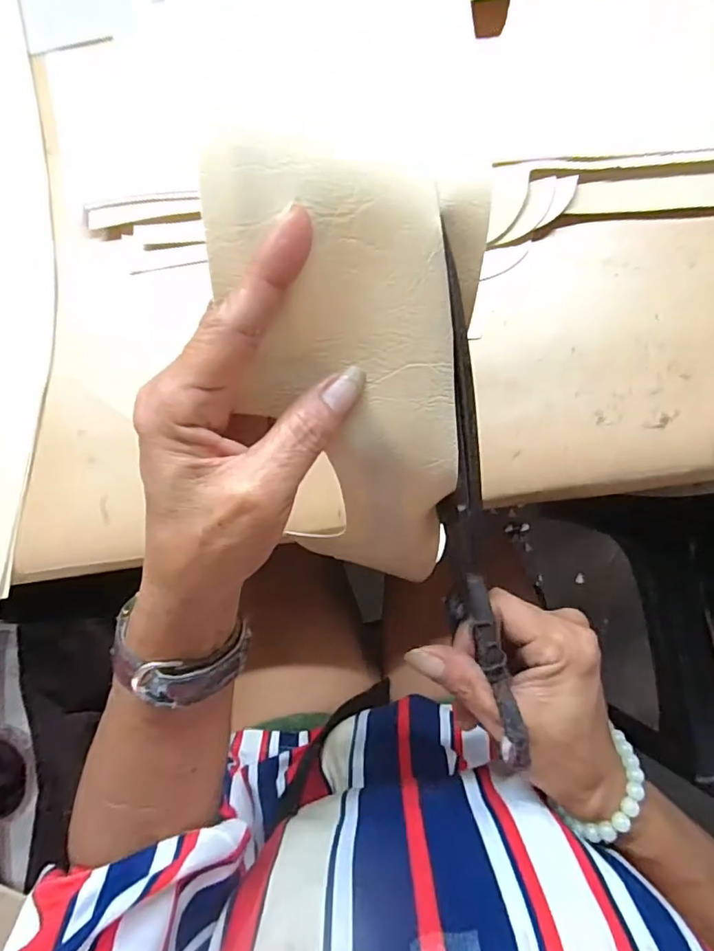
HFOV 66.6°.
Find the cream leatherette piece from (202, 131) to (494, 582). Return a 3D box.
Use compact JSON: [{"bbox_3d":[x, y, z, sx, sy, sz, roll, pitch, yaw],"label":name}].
[{"bbox_3d":[-0.003,-0.025,0.196,0.082,0.011,0.162,0,122,-4],"label":"cream leatherette piece"}]

